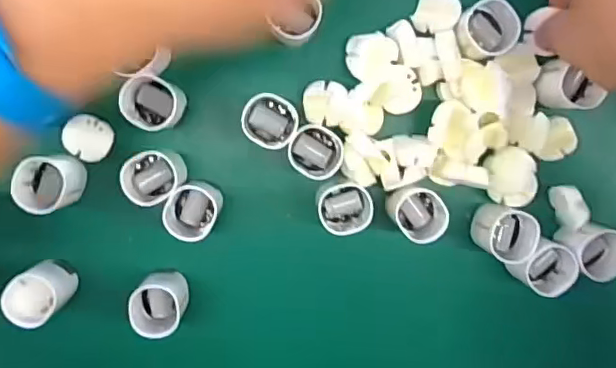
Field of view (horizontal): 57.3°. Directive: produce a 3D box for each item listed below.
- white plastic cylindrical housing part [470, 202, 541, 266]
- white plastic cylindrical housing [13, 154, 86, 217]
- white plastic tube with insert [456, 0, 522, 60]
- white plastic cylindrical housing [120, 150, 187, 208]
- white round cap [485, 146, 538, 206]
[{"bbox_3d":[0.118,0.029,0.339,0.029,0.028,0.030,0,98,-1],"label":"white plastic cylindrical housing part"},{"bbox_3d":[-0.146,0.000,0.319,0.033,0.023,0.030,-3,98,-1],"label":"white plastic cylindrical housing"},{"bbox_3d":[0.101,-0.088,0.319,0.029,0.025,0.030,0,98,-1],"label":"white plastic tube with insert"},{"bbox_3d":[-0.091,-0.004,0.330,0.032,0.032,0.029,-39,97,4],"label":"white plastic cylindrical housing"},{"bbox_3d":[0.120,-0.005,0.338,0.026,0.025,0.034,-16,98,1],"label":"white round cap"}]

